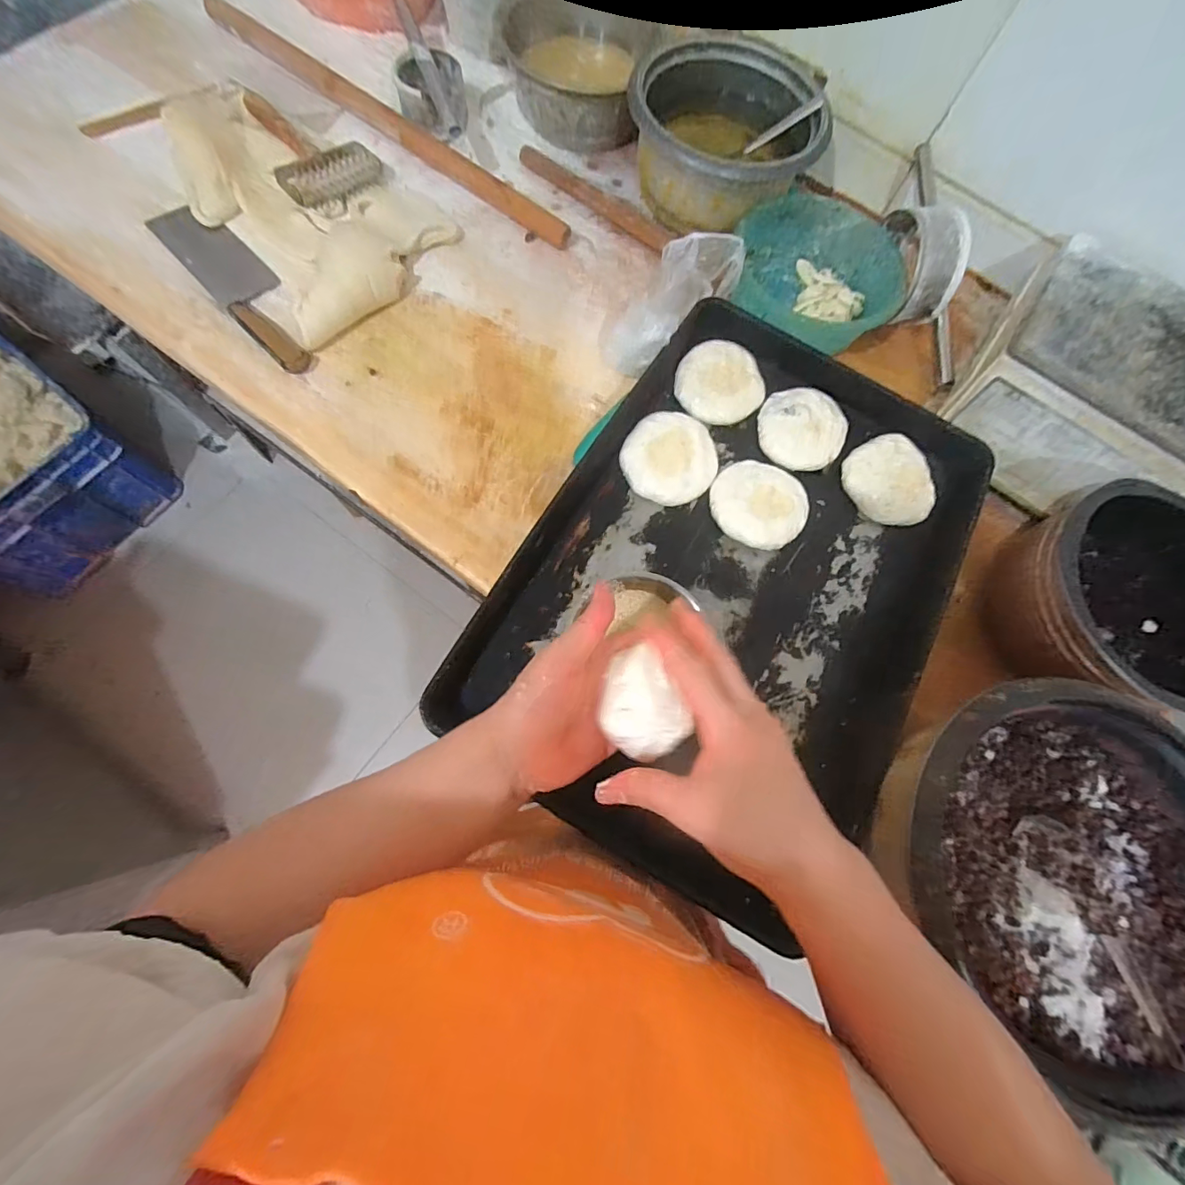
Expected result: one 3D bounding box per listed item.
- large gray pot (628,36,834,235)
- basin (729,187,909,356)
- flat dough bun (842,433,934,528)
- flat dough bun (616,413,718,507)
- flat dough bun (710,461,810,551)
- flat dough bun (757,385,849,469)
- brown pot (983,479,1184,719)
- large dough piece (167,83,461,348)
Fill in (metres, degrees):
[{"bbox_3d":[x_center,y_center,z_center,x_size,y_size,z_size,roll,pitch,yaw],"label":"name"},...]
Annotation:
[{"bbox_3d":[0.184,-0.642,0.712,0.251,0.116,0.255,1,74,-5],"label":"large gray pot"},{"bbox_3d":[0.308,-0.421,0.706,0.202,0.090,0.200,1,74,-5],"label":"basin"},{"bbox_3d":[0.374,-0.140,0.635,0.099,0.023,0.113,-32,79,-13],"label":"flat dough bun"},{"bbox_3d":[0.094,-0.162,0.612,0.112,0.020,0.111,25,73,2],"label":"flat dough bun"},{"bbox_3d":[0.200,-0.106,0.612,0.114,0.033,0.104,1,74,-5],"label":"flat dough bun"},{"bbox_3d":[0.266,-0.210,0.646,0.107,0.029,0.106,1,74,-5],"label":"flat dough bun"},{"bbox_3d":[0.577,-0.002,0.567,0.198,0.134,0.259,8,73,0],"label":"brown pot"},{"bbox_3d":[-0.429,-0.596,0.730,0.287,0.060,0.486,-39,80,-14],"label":"large dough piece"}]

